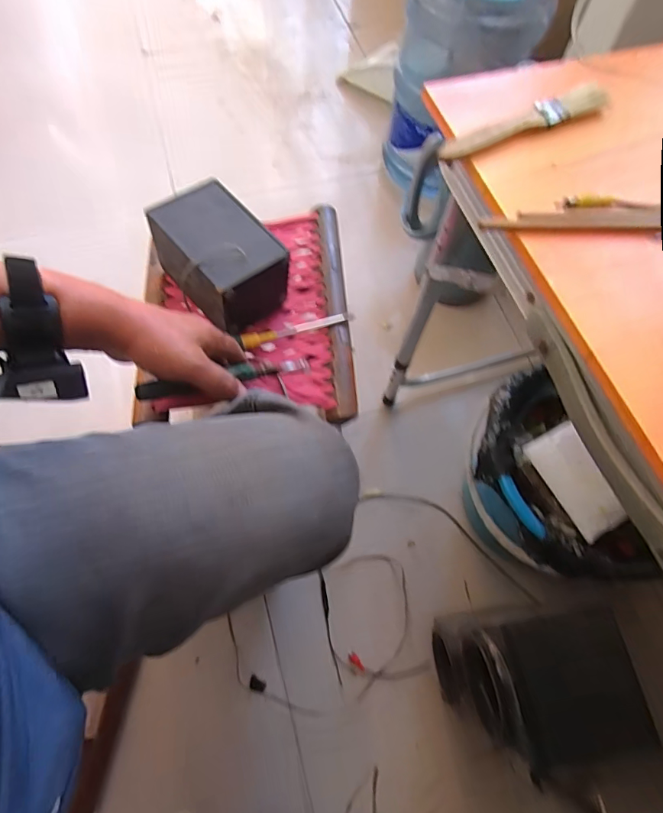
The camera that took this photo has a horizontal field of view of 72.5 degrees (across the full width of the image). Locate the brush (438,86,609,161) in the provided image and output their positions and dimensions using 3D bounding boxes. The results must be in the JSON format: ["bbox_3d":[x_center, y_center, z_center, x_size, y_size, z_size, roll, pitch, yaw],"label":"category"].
[{"bbox_3d":[0.144,-0.210,0.335,0.151,0.009,0.019,-24,69,-12],"label":"brush"}]

